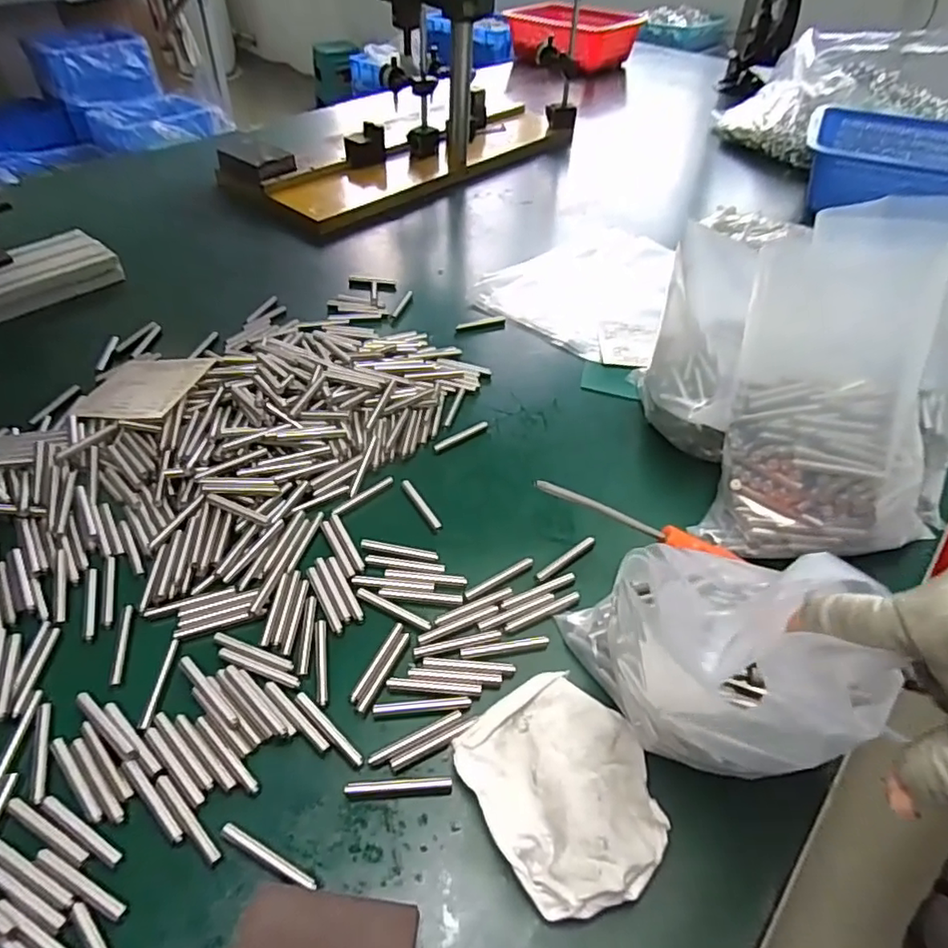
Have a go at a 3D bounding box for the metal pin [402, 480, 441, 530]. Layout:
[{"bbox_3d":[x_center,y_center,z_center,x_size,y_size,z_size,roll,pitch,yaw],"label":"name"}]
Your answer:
[{"bbox_3d":[-0.043,0.023,0.497,0.008,0.005,0.059,-21,50,-23],"label":"metal pin"}]

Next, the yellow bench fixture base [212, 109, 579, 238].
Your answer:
[{"bbox_3d":[-0.091,-0.556,1.085,0.229,0.038,0.645,32,51,26],"label":"yellow bench fixture base"}]

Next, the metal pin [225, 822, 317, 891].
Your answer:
[{"bbox_3d":[-0.106,0.197,0.319,0.059,0.004,0.006,21,47,17],"label":"metal pin"}]

